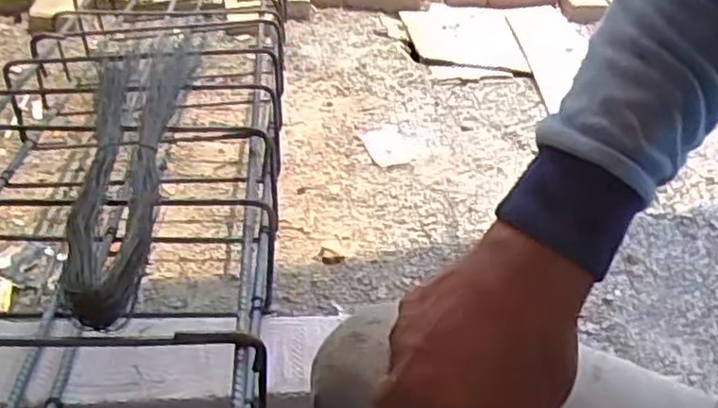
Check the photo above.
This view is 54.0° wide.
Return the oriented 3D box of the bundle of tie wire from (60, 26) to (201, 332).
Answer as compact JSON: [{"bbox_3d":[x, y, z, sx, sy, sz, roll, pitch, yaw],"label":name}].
[{"bbox_3d":[-0.237,-0.082,0.745,0.098,0.042,0.547,-3,37,-9],"label":"bundle of tie wire"}]

